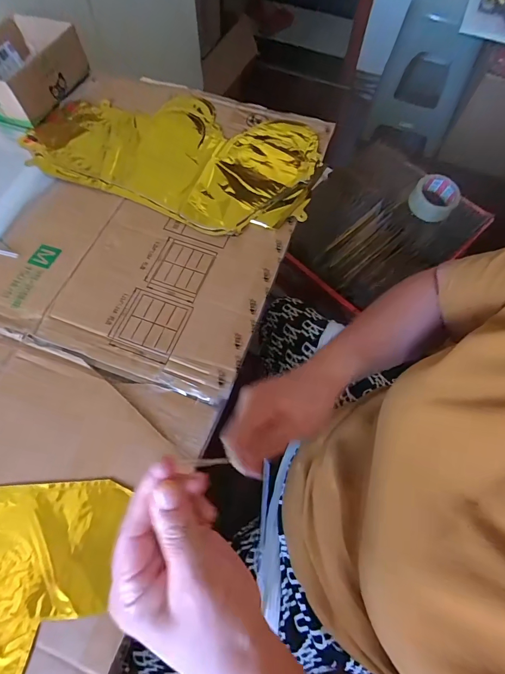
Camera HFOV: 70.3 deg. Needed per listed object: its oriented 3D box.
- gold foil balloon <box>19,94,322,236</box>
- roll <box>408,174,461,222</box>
[{"bbox_3d":[-0.120,-0.290,0.554,0.431,0.016,0.253,17,66,6],"label":"gold foil balloon"},{"bbox_3d":[0.429,-0.329,0.841,0.099,0.041,0.116,38,69,15],"label":"roll"}]

